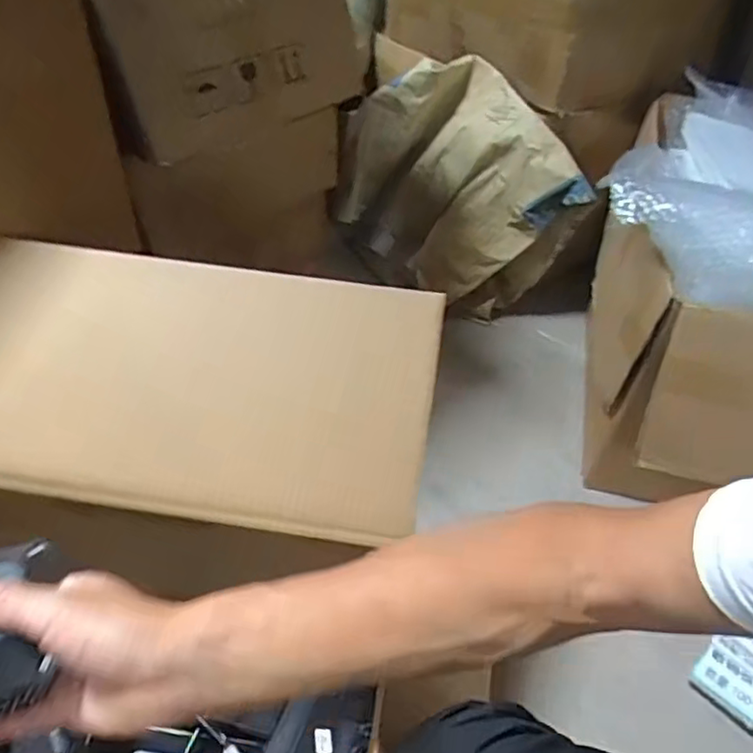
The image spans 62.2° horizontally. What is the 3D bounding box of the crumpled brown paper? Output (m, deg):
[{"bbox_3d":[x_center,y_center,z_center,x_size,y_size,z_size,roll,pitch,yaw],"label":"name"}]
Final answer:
[{"bbox_3d":[0.138,-0.321,1.123,0.413,0.374,0.177,35,56,25],"label":"crumpled brown paper"}]

